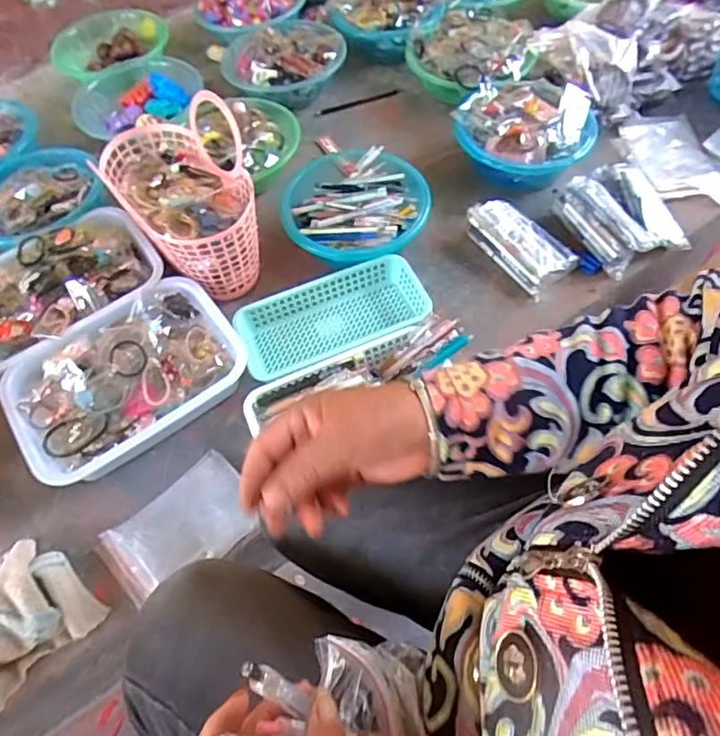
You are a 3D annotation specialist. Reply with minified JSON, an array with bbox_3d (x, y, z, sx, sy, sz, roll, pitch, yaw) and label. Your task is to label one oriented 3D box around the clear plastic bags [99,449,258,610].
[{"bbox_3d":[-0.214,0.191,0.675,0.114,0.028,0.173,39,67,24],"label":"clear plastic bags"}]

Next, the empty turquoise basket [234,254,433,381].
[{"bbox_3d":[-0.037,-0.067,0.809,0.269,0.053,0.135,-18,59,-8],"label":"empty turquoise basket"}]

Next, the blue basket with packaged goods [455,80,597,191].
[{"bbox_3d":[0.277,-0.401,0.952,0.211,0.091,0.205,-1,58,2],"label":"blue basket with packaged goods"}]

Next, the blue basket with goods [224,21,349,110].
[{"bbox_3d":[-0.144,-0.628,1.139,0.215,0.076,0.245,32,65,21],"label":"blue basket with goods"}]

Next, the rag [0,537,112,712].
[{"bbox_3d":[-0.404,0.278,0.620,0.155,0.060,0.162,39,68,24],"label":"rag"}]

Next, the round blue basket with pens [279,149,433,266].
[{"bbox_3d":[-0.020,-0.253,0.896,0.240,0.081,0.225,-1,58,2],"label":"round blue basket with pens"}]

